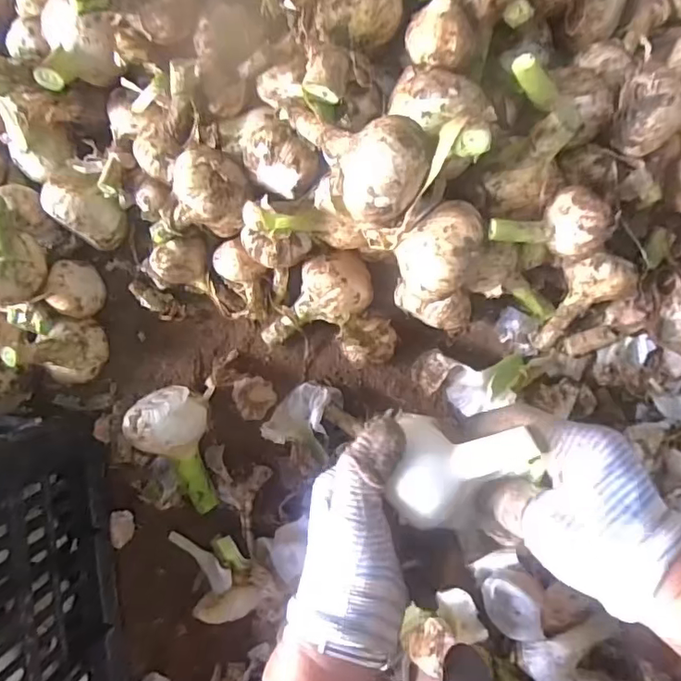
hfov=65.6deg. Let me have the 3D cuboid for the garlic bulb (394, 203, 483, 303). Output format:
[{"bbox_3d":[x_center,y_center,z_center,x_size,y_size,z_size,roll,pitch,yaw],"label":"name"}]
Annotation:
[{"bbox_3d":[0.065,-0.058,0.340,0.044,0.044,0.066,45,97,5],"label":"garlic bulb"}]

